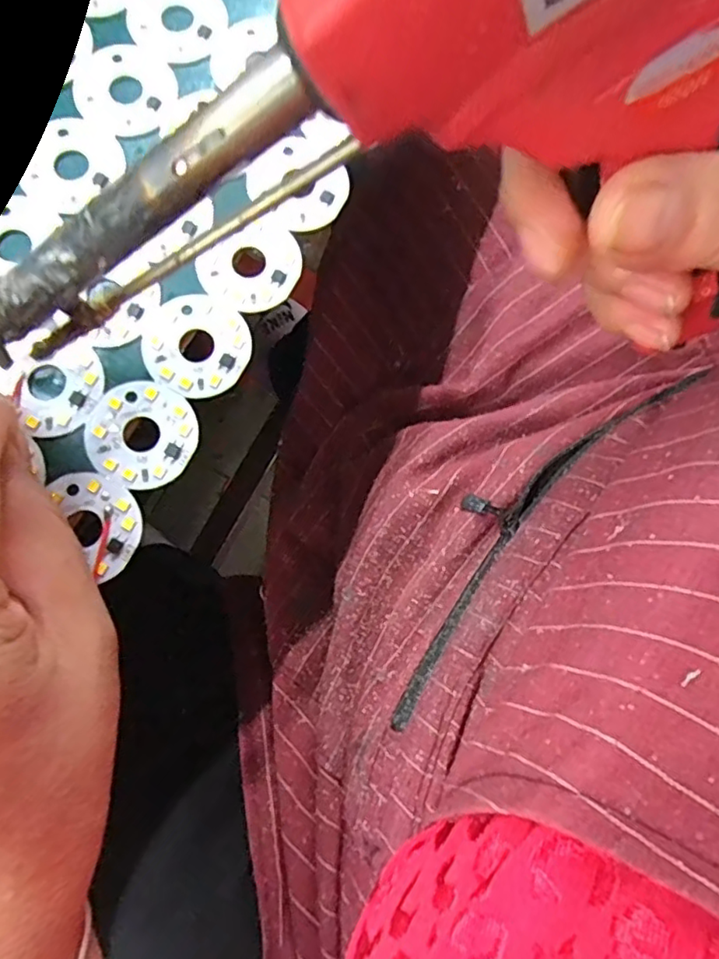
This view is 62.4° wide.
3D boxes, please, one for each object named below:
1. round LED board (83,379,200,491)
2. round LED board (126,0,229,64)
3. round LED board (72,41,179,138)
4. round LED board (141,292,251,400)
[{"bbox_3d":[-0.063,-0.013,0.170,0.030,0.004,0.030,1,82,-4],"label":"round LED board"},{"bbox_3d":[-0.059,-0.150,0.191,0.030,0.004,0.030,1,82,-4],"label":"round LED board"},{"bbox_3d":[-0.074,-0.123,0.186,0.031,0.004,0.030,1,82,-4],"label":"round LED board"},{"bbox_3d":[-0.048,-0.040,0.176,0.030,0.004,0.030,1,82,-4],"label":"round LED board"}]

